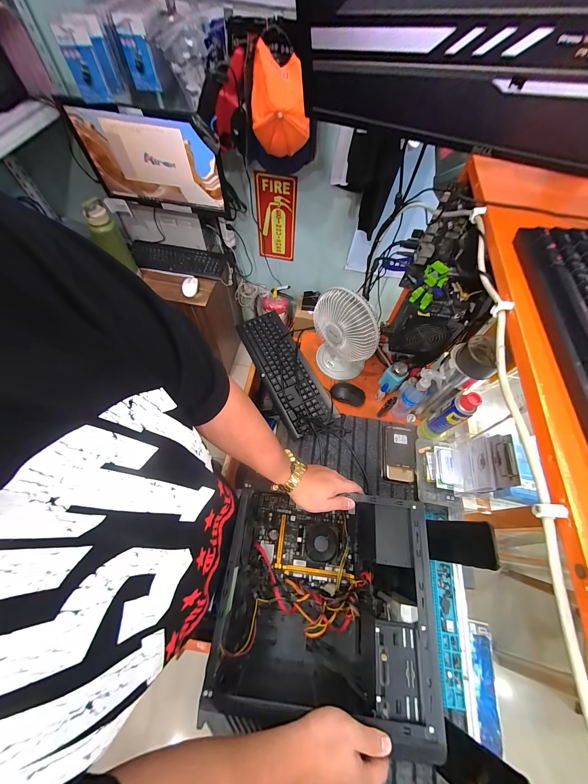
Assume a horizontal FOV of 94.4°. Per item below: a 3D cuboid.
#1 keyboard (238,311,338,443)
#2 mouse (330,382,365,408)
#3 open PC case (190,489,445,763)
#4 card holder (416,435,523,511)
[{"bbox_3d":[-0.030,-0.070,0.820,0.139,0.031,0.428,-23,66,-15],"label":"keyboard"},{"bbox_3d":[0.160,-0.001,0.792,0.100,0.035,0.069,17,62,6],"label":"mouse"},{"bbox_3d":[0.054,0.371,0.517,0.350,0.177,0.323,7,62,1],"label":"open PC case"},{"bbox_3d":[0.359,0.156,0.592,0.099,0.207,0.154,4,62,-1],"label":"card holder"}]

